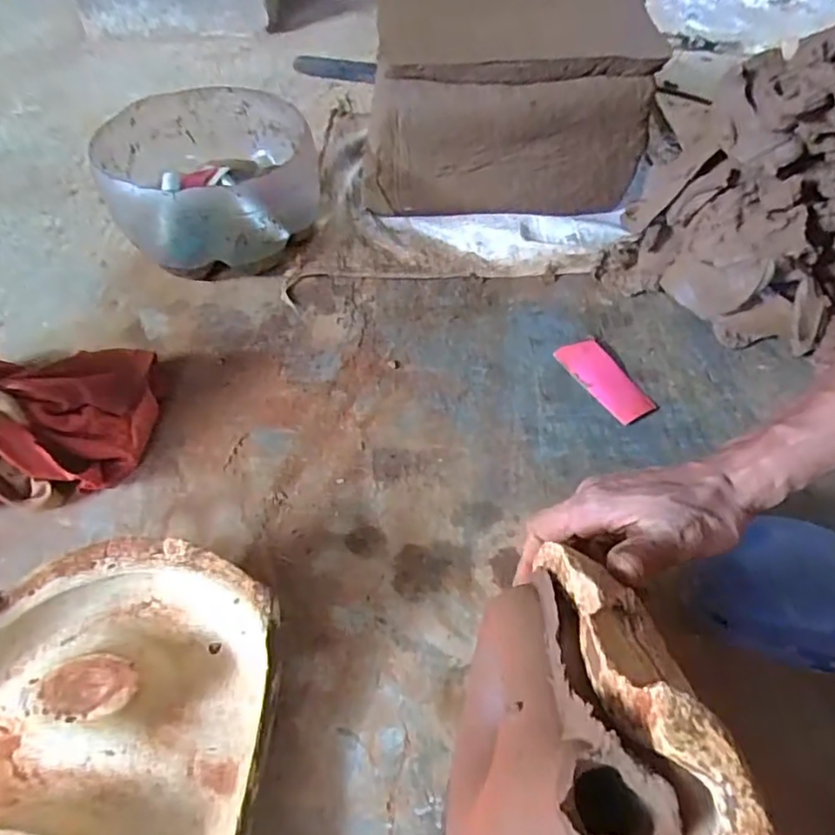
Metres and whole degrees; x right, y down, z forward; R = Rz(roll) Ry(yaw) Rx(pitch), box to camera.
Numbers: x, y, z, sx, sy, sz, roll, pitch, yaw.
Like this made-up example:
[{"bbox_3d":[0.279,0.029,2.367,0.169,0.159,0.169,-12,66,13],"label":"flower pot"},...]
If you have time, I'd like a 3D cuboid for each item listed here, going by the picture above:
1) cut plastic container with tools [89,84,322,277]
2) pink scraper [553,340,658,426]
[{"bbox_3d":[-0.244,-0.279,0.708,0.225,0.133,0.254,-14,54,-11],"label":"cut plastic container with tools"},{"bbox_3d":[0.194,-0.041,0.599,0.046,0.010,0.108,-26,57,-19],"label":"pink scraper"}]

